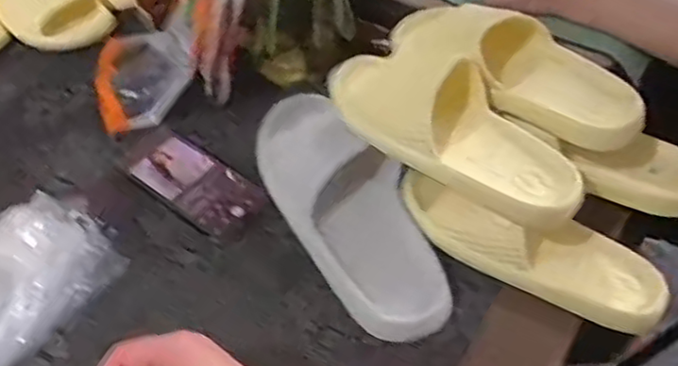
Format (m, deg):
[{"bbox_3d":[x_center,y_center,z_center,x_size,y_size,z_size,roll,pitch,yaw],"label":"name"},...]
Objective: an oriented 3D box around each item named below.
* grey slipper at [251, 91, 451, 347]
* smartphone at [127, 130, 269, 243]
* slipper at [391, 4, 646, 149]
[{"bbox_3d":[0.011,0.012,0.646,0.112,0.085,0.283,-23,53,-20],"label":"grey slipper"},{"bbox_3d":[-0.143,0.000,0.700,0.150,0.014,0.073,33,56,24],"label":"smartphone"},{"bbox_3d":[0.169,-0.123,0.662,0.257,0.063,0.104,31,55,25],"label":"slipper"}]

